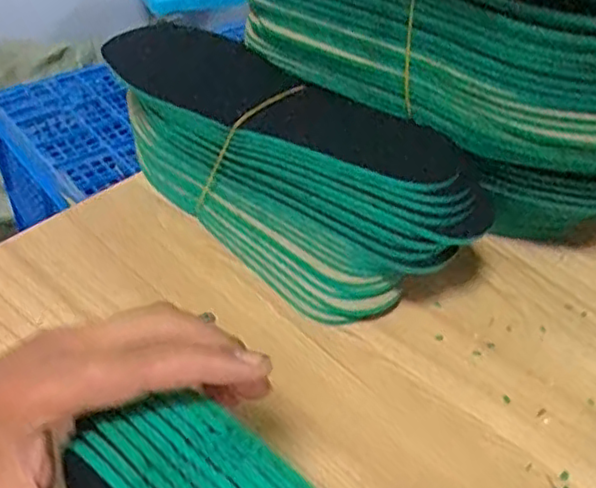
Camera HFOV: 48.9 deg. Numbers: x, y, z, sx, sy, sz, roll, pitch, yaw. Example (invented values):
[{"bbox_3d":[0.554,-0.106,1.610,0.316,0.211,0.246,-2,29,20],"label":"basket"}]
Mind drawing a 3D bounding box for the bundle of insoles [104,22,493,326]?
[{"bbox_3d":[-0.016,-0.055,0.427,0.084,0.109,0.271,-32,53,-33],"label":"bundle of insoles"}]

